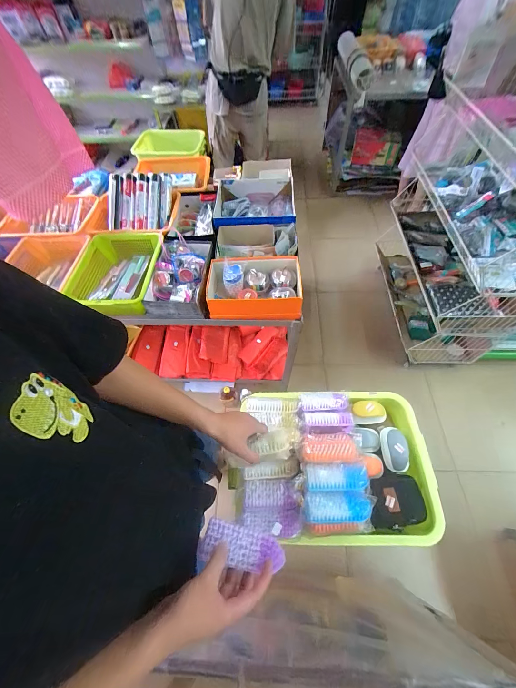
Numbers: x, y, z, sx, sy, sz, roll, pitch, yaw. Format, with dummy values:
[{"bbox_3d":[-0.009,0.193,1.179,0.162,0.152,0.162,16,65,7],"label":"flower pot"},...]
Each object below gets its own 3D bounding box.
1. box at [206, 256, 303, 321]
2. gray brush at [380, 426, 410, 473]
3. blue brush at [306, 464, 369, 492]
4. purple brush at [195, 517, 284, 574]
[{"bbox_3d":[-0.014,-0.208,0.965,0.330,0.109,0.219,0,59,2],"label":"box"},{"bbox_3d":[0.366,0.279,0.707,0.055,0.036,0.108,-1,59,2],"label":"gray brush"},{"bbox_3d":[0.177,0.299,0.595,0.133,0.042,0.055,-1,59,2],"label":"blue brush"},{"bbox_3d":[-0.023,0.332,0.429,0.137,0.024,0.053,16,61,0],"label":"purple brush"}]

